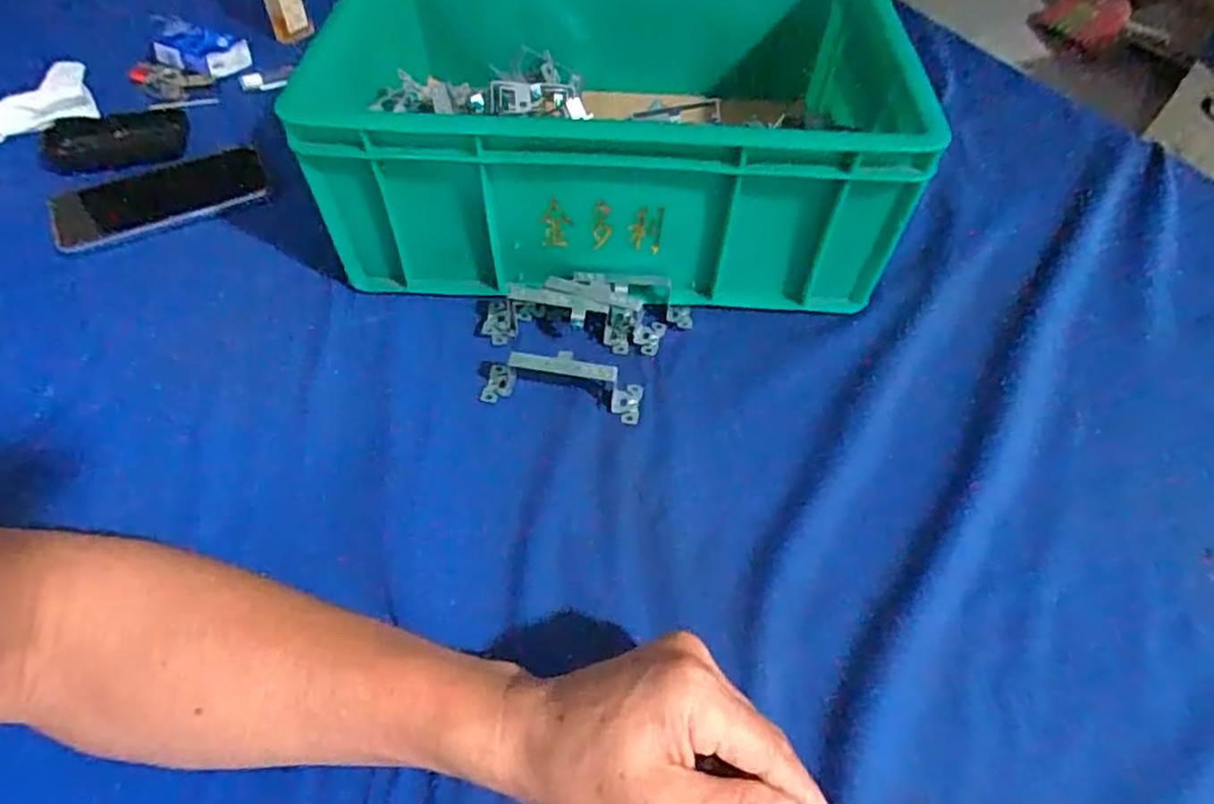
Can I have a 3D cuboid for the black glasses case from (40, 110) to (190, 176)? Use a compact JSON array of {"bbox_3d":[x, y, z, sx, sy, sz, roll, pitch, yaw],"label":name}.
[{"bbox_3d":[-0.436,-0.229,0.596,0.118,0.029,0.049,-7,53,-6],"label":"black glasses case"}]

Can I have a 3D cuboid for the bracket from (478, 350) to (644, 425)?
[{"bbox_3d":[-0.031,-0.015,0.444,0.107,0.030,0.027,6,53,4],"label":"bracket"}]

